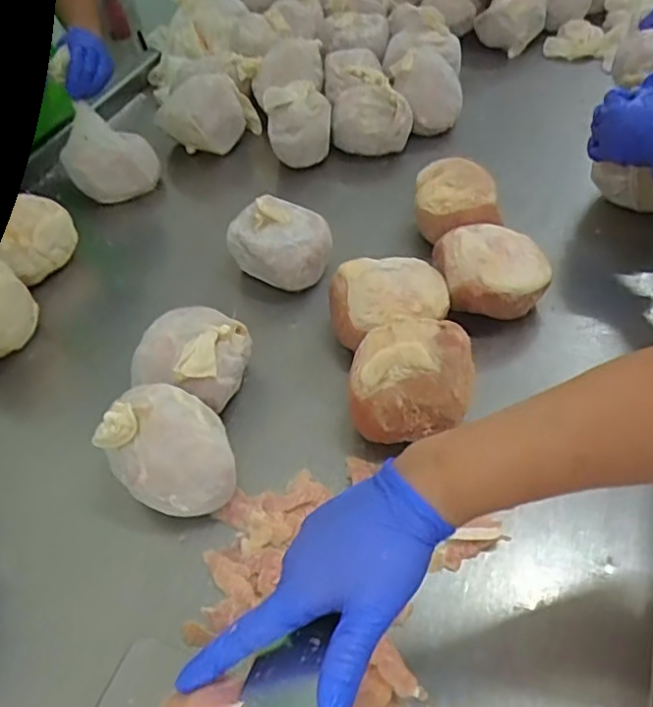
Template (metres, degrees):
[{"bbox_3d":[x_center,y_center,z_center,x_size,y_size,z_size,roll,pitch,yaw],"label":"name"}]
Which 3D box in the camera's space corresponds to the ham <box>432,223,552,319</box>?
[{"bbox_3d":[0.200,-0.100,0.747,0.136,0.080,0.122,7,49,12],"label":"ham"}]

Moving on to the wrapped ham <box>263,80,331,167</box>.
[{"bbox_3d":[-0.043,-0.382,1.032,0.110,0.100,0.115,-9,48,-2],"label":"wrapped ham"}]

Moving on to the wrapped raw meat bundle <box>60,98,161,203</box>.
[{"bbox_3d":[-0.351,-0.325,0.989,0.136,0.128,0.068,-15,49,-7],"label":"wrapped raw meat bundle"}]

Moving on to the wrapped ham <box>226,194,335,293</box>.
[{"bbox_3d":[-0.057,-0.141,0.836,0.133,0.100,0.105,33,59,30],"label":"wrapped ham"}]

